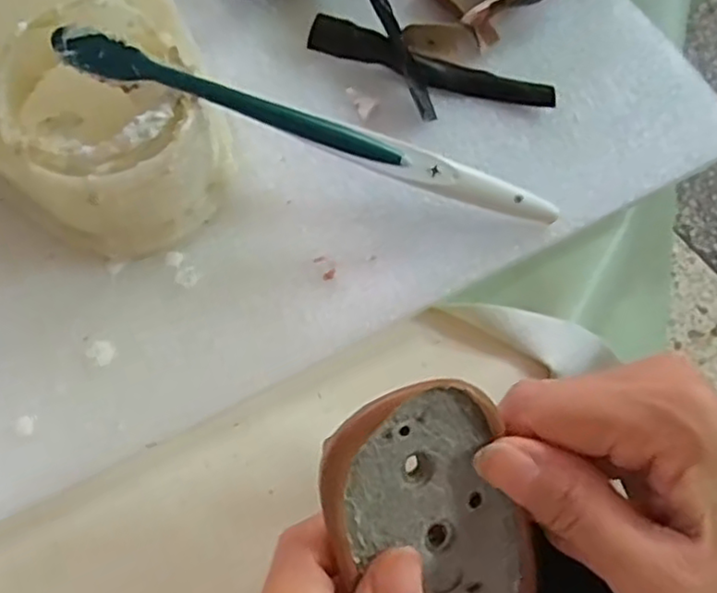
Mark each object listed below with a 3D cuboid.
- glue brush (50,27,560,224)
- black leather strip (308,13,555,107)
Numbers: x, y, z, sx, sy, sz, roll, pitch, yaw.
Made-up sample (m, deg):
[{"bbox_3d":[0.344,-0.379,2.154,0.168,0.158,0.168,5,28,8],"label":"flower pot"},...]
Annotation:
[{"bbox_3d":[-0.013,-0.058,0.243,0.185,0.009,0.011,18,66,-11],"label":"glue brush"},{"bbox_3d":[0.031,-0.100,0.292,0.106,0.009,0.018,14,66,6],"label":"black leather strip"}]

